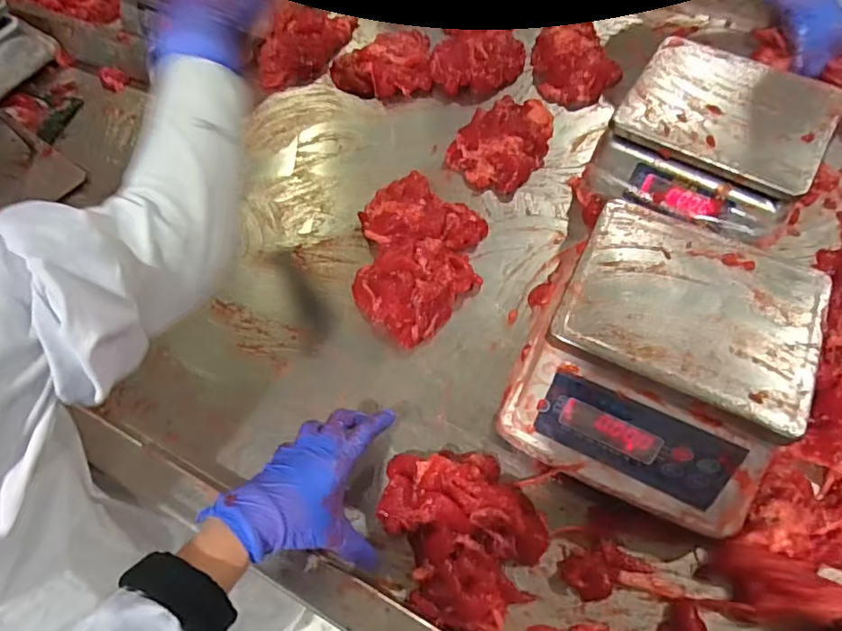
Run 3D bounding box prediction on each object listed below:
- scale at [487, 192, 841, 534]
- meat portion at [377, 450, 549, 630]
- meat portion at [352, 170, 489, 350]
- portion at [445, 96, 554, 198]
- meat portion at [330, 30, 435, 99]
[{"bbox_3d":[0.222,0.042,0.524,0.220,0.135,0.240,23,65,15],"label":"scale"},{"bbox_3d":[0.031,0.196,0.508,0.157,0.050,0.139,31,68,18],"label":"meat portion"},{"bbox_3d":[-0.001,-0.074,0.668,0.149,0.063,0.224,-1,62,3],"label":"meat portion"},{"bbox_3d":[0.121,-0.251,0.773,0.116,0.038,0.179,33,68,19],"label":"portion"},{"bbox_3d":[-0.063,-0.398,0.868,0.155,0.040,0.124,-4,61,1],"label":"meat portion"}]

